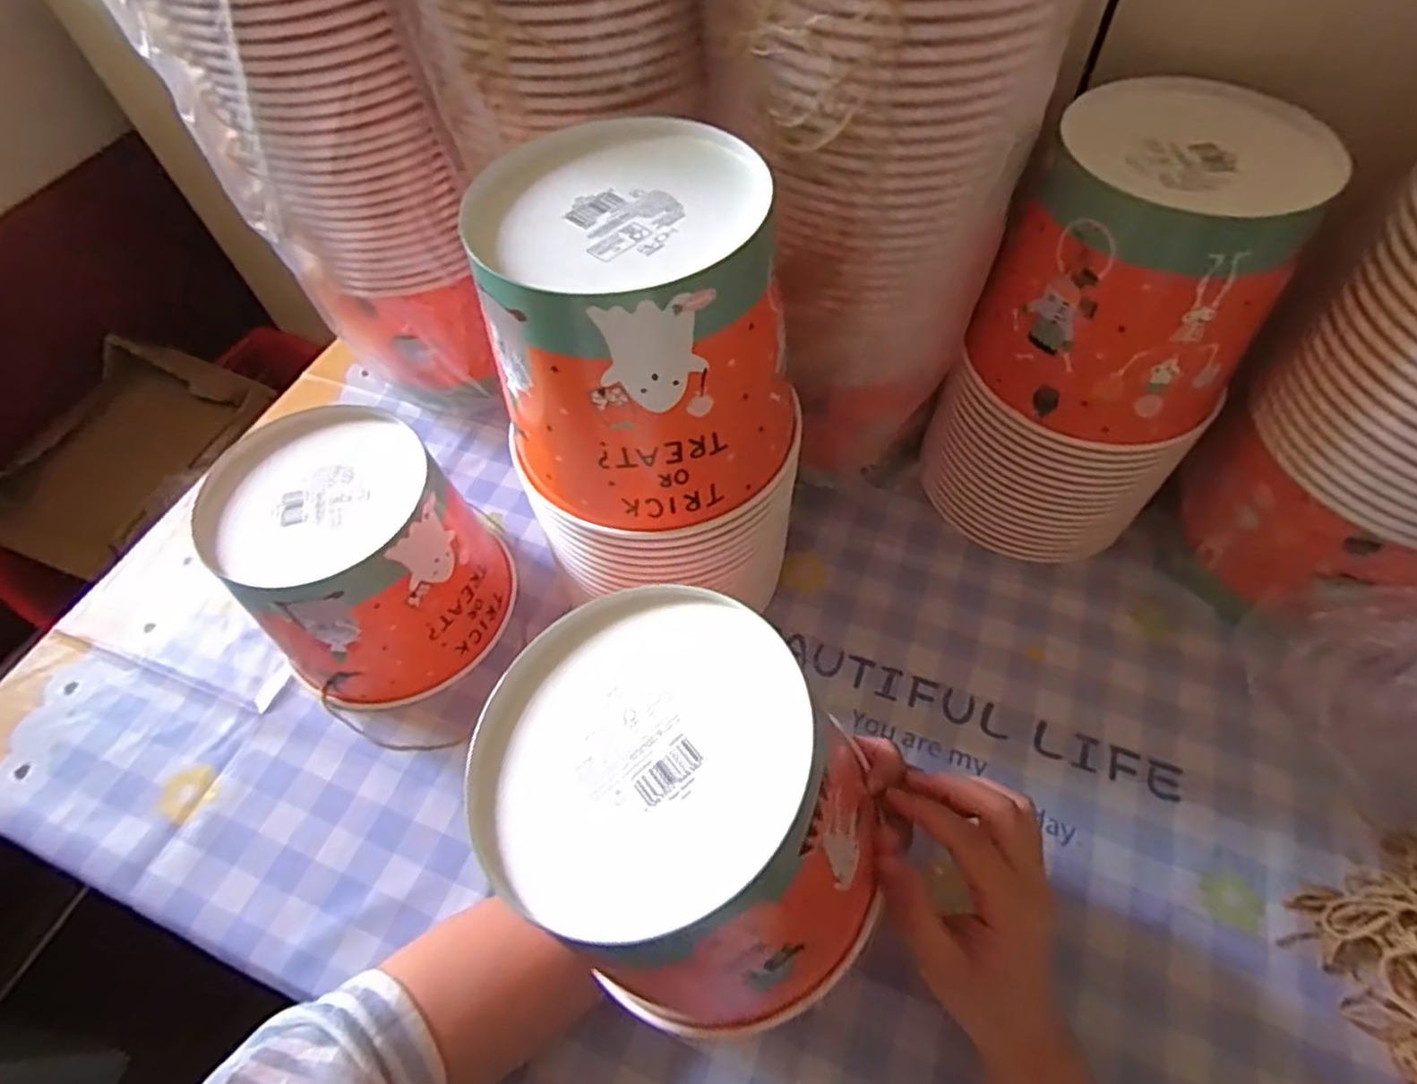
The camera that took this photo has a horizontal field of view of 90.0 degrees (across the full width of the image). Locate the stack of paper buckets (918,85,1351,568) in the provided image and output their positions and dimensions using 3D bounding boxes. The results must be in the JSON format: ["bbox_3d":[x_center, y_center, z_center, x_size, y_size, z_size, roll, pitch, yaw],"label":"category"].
[{"bbox_3d":[0.246,-0.114,0.441,0.145,0.249,0.158,39,67,24],"label":"stack of paper buckets"}]

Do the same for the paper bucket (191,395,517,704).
[{"bbox_3d":[-0.218,0.012,0.447,0.133,0.126,0.138,-2,57,3],"label":"paper bucket"}]

